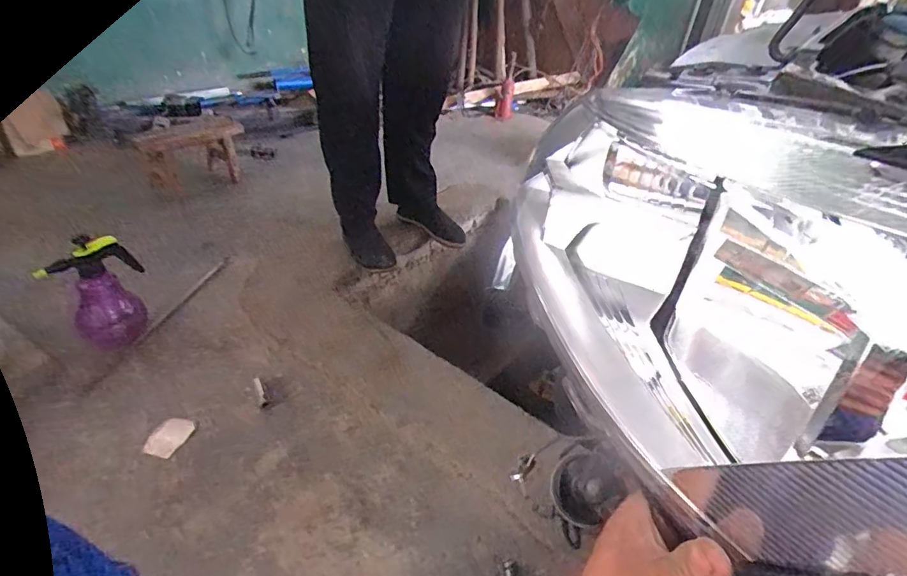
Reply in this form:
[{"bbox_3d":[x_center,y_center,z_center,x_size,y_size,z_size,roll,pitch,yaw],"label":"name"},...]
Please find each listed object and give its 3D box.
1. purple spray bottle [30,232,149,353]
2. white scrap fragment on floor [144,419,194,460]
[{"bbox_3d":[-0.773,0.020,1.057,0.166,0.233,0.115,-11,39,-21],"label":"purple spray bottle"},{"bbox_3d":[-0.546,0.286,0.937,0.059,0.013,0.082,10,36,7],"label":"white scrap fragment on floor"}]

